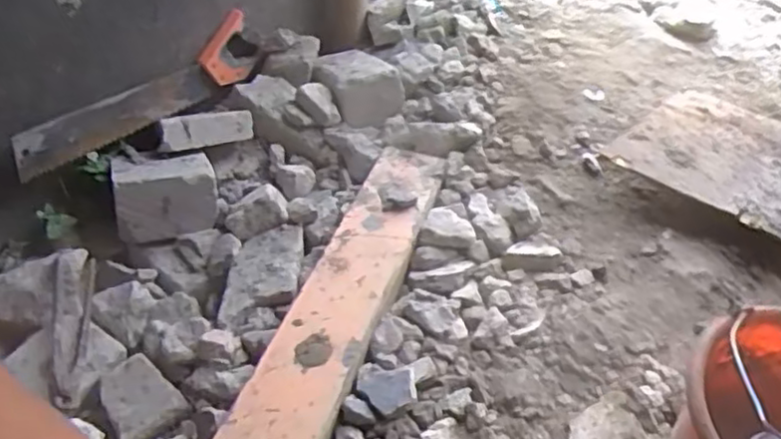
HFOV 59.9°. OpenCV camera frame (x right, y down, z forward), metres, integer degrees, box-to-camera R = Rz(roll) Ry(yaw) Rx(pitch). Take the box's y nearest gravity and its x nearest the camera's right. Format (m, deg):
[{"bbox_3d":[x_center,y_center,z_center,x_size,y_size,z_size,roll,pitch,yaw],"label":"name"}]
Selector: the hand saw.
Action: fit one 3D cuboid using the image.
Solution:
[{"bbox_3d":[-0.373,-0.181,1.036,0.024,0.102,0.424,28,47,21],"label":"hand saw"}]

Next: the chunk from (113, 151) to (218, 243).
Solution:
[{"bbox_3d":[-0.336,-0.034,1.015,0.141,0.091,0.115,-10,45,-17],"label":"chunk"}]

